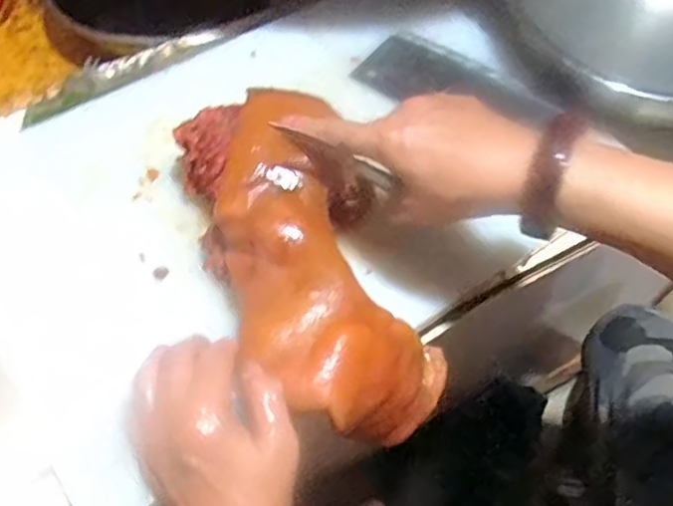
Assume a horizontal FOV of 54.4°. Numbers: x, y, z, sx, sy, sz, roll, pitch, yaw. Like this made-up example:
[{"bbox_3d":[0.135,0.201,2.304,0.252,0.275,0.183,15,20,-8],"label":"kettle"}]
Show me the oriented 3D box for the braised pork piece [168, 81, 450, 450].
[{"bbox_3d":[-0.018,0.004,0.454,0.129,0.074,0.259,-25,75,-16],"label":"braised pork piece"}]

